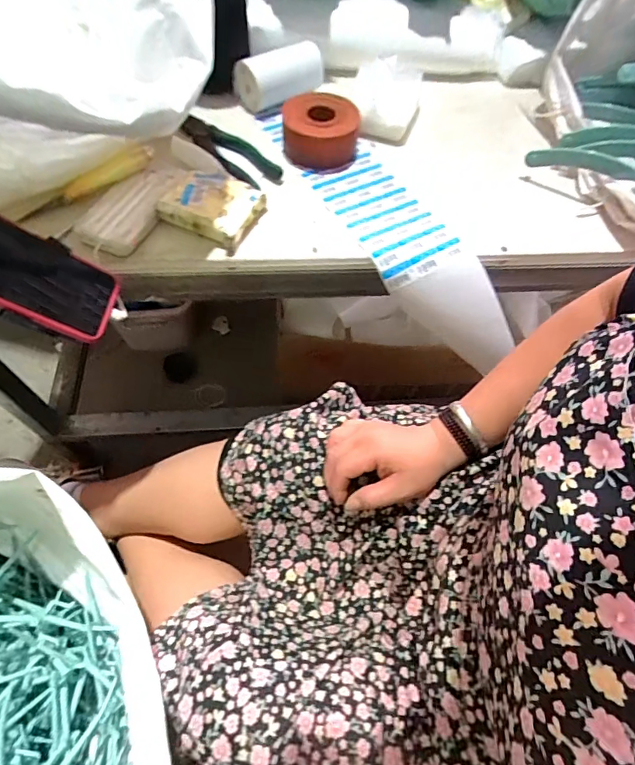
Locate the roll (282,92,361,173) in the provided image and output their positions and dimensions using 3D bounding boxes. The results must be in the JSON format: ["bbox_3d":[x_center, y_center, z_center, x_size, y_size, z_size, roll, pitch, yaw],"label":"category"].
[{"bbox_3d":[0.004,-0.328,0.602,0.098,0.051,0.095,1,59,-2],"label":"roll"}]

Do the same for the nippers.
[{"bbox_3d":[-0.121,-0.299,0.592,0.166,0.023,0.067,34,63,17],"label":"nippers"}]

